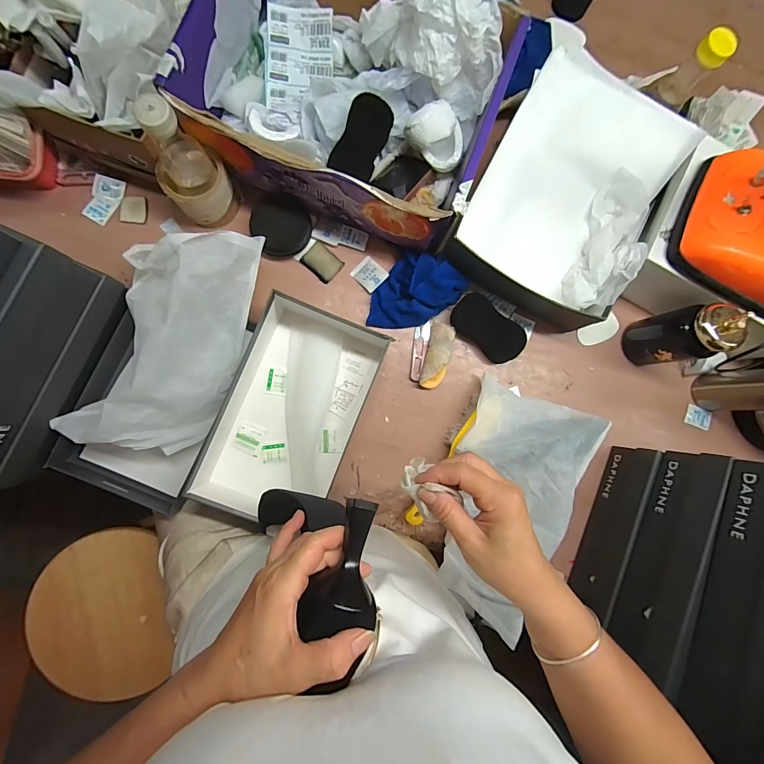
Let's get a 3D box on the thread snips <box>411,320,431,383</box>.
[{"bbox_3d":[0.063,-0.051,0.596,0.025,0.010,0.099,8,86,-5],"label":"thread snips"}]

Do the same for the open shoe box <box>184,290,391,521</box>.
[{"bbox_3d":[-0.140,0.048,0.535,0.186,0.080,0.316,24,85,-3],"label":"open shoe box"}]

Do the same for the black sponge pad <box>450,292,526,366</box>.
[{"bbox_3d":[0.173,-0.088,0.594,0.126,0.032,0.064,38,84,-2],"label":"black sponge pad"}]

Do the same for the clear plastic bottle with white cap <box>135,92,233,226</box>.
[{"bbox_3d":[-0.265,-0.289,0.487,0.084,0.171,0.079,-37,91,-6],"label":"clear plastic bottle with white cap"}]

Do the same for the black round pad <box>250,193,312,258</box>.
[{"bbox_3d":[-0.157,-0.245,0.569,0.089,0.006,0.089,-5,109,-13],"label":"black round pad"}]

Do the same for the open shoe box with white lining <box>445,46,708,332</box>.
[{"bbox_3d":[0.277,-0.278,0.567,0.258,0.125,0.315,29,85,-3],"label":"open shoe box with white lining"}]

